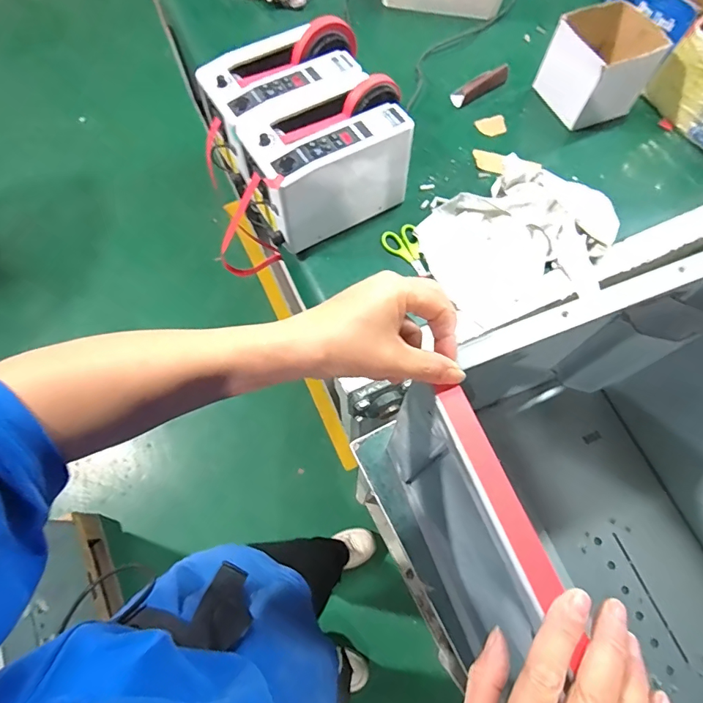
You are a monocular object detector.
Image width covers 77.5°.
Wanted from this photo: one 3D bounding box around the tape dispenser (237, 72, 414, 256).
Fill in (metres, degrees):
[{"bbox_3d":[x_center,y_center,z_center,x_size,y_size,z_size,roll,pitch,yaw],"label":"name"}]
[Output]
[{"bbox_3d":[-0.037,-0.282,0.645,0.214,0.141,0.141,-30,70,-11],"label":"tape dispenser"}]

